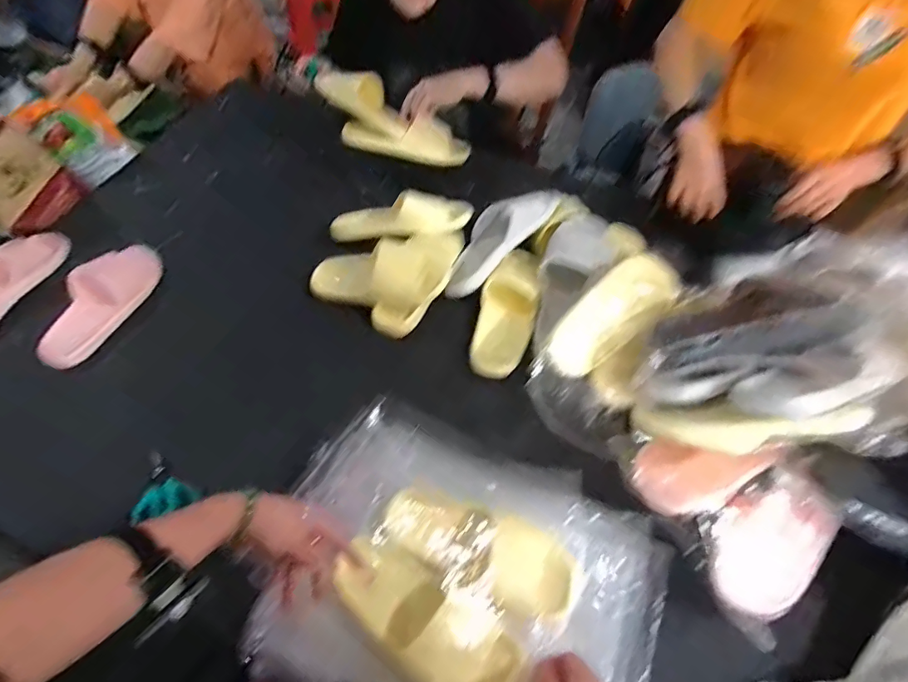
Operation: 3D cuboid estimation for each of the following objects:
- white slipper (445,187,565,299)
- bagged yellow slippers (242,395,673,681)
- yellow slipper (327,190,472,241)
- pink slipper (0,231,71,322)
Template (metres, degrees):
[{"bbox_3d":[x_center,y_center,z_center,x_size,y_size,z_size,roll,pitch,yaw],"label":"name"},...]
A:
[{"bbox_3d":[0.076,-0.193,0.845,0.103,0.074,0.286,38,65,20],"label":"white slipper"},{"bbox_3d":[0.011,0.278,0.545,0.465,0.124,0.325,22,61,11],"label":"bagged yellow slippers"},{"bbox_3d":[-0.098,-0.233,0.865,0.261,0.072,0.090,-5,59,-4],"label":"yellow slipper"},{"bbox_3d":[-0.779,-0.101,0.794,0.103,0.050,0.242,23,61,12],"label":"pink slipper"}]

